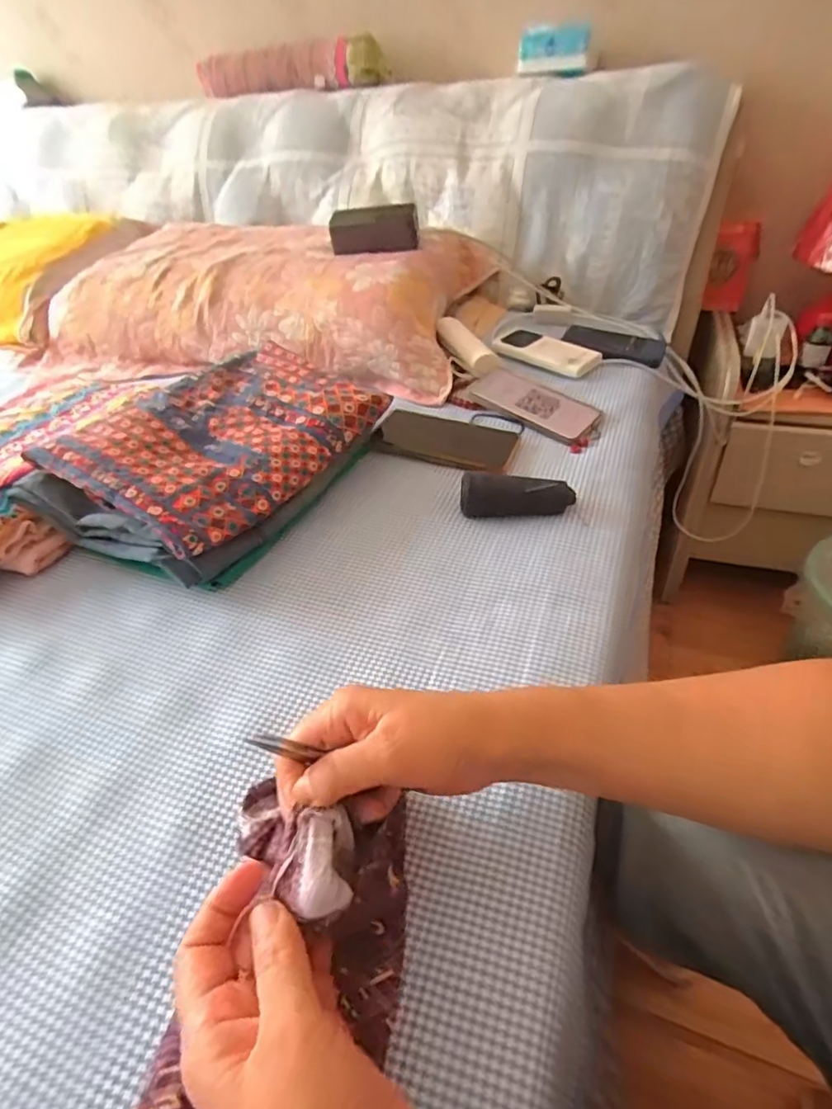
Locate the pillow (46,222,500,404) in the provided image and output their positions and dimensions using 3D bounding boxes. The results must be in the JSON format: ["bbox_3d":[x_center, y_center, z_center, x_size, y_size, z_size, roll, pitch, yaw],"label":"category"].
[{"bbox_3d":[-0.238,-0.419,0.899,0.667,0.128,0.351,9,43,15],"label":"pillow"}]

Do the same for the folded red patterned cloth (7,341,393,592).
[{"bbox_3d":[-0.199,-0.107,0.576,0.209,0.089,0.308,22,48,27],"label":"folded red patterned cloth"}]

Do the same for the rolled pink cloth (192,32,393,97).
[{"bbox_3d":[-0.259,-0.967,1.111,0.469,0.068,0.070,18,46,24],"label":"rolled pink cloth"}]

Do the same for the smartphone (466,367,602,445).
[{"bbox_3d":[0.147,-0.192,0.700,0.160,0.010,0.082,33,57,24],"label":"smartphone"}]

